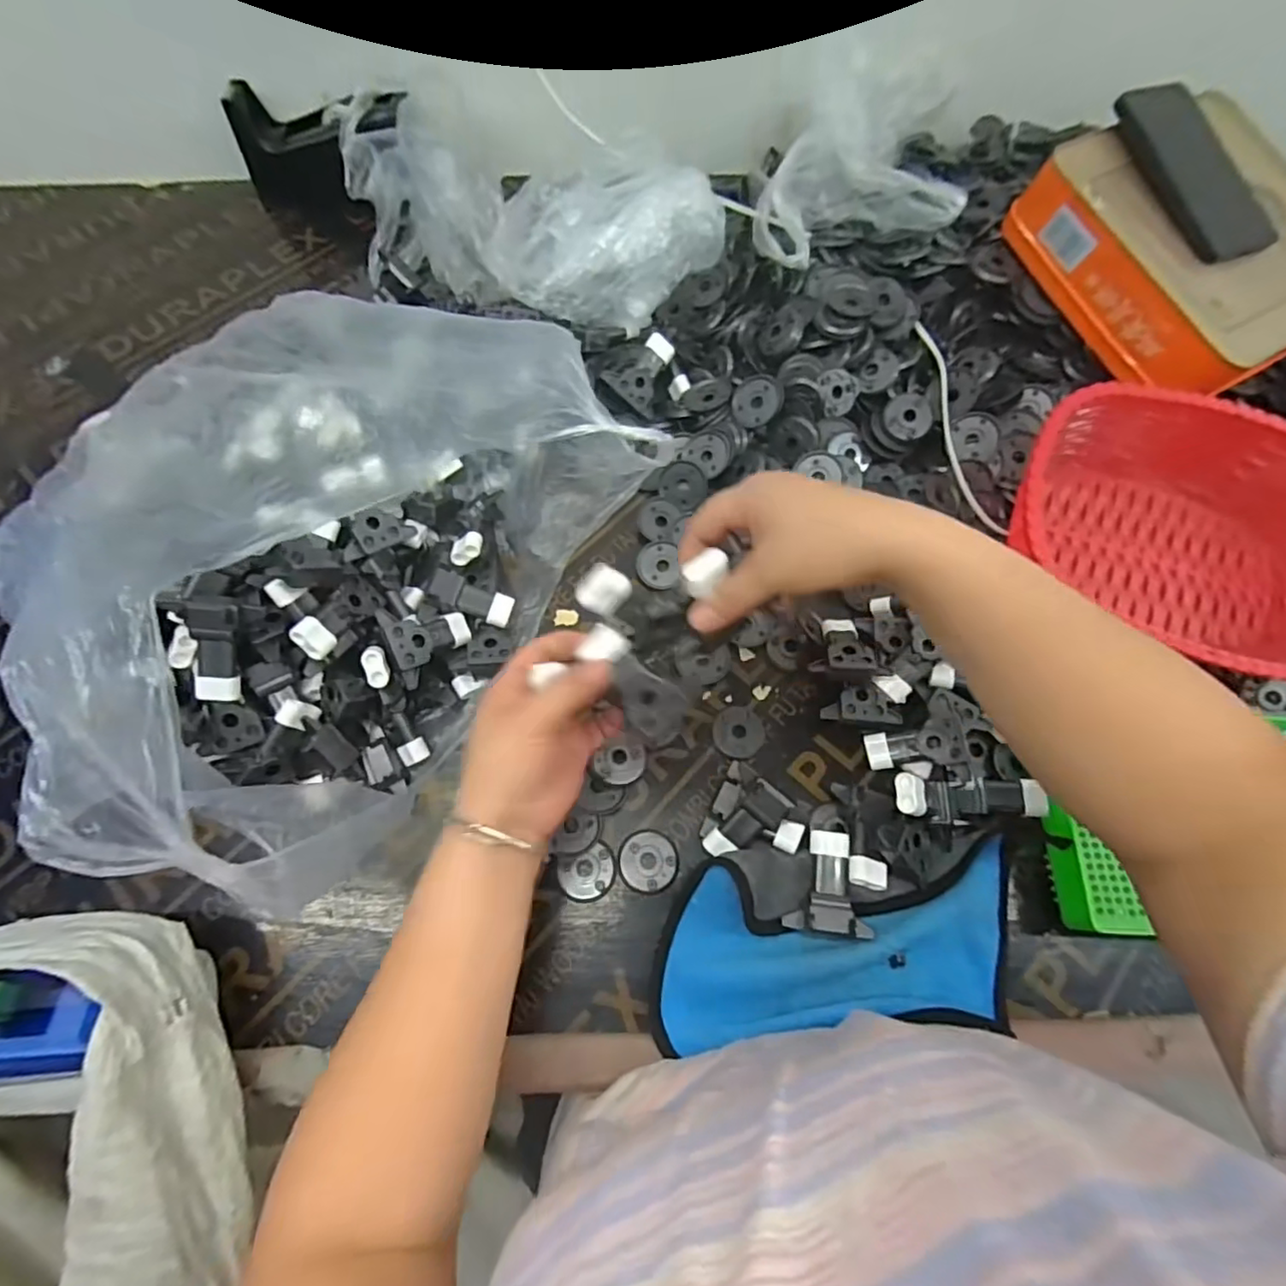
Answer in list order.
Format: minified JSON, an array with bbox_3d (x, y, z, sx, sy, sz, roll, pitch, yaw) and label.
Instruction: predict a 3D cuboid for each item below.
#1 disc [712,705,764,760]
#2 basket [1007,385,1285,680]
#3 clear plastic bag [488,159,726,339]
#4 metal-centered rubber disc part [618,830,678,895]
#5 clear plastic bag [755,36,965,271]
[{"bbox_3d":[0.072,0.067,0.458,0.037,0.007,0.039,0,66,0],"label":"disc"},{"bbox_3d":[0.407,-0.073,0.460,0.272,0.111,0.198,5,66,2],"label":"basket"},{"bbox_3d":[-0.031,-0.348,0.541,0.201,0.076,0.106,-13,69,-6],"label":"clear plastic bag"},{"bbox_3d":[0.004,0.150,0.418,0.040,0.004,0.040,0,66,0],"label":"metal-centered rubber disc part"},{"bbox_3d":[0.181,-0.406,0.520,0.166,0.099,0.135,14,69,5],"label":"clear plastic bag"}]

